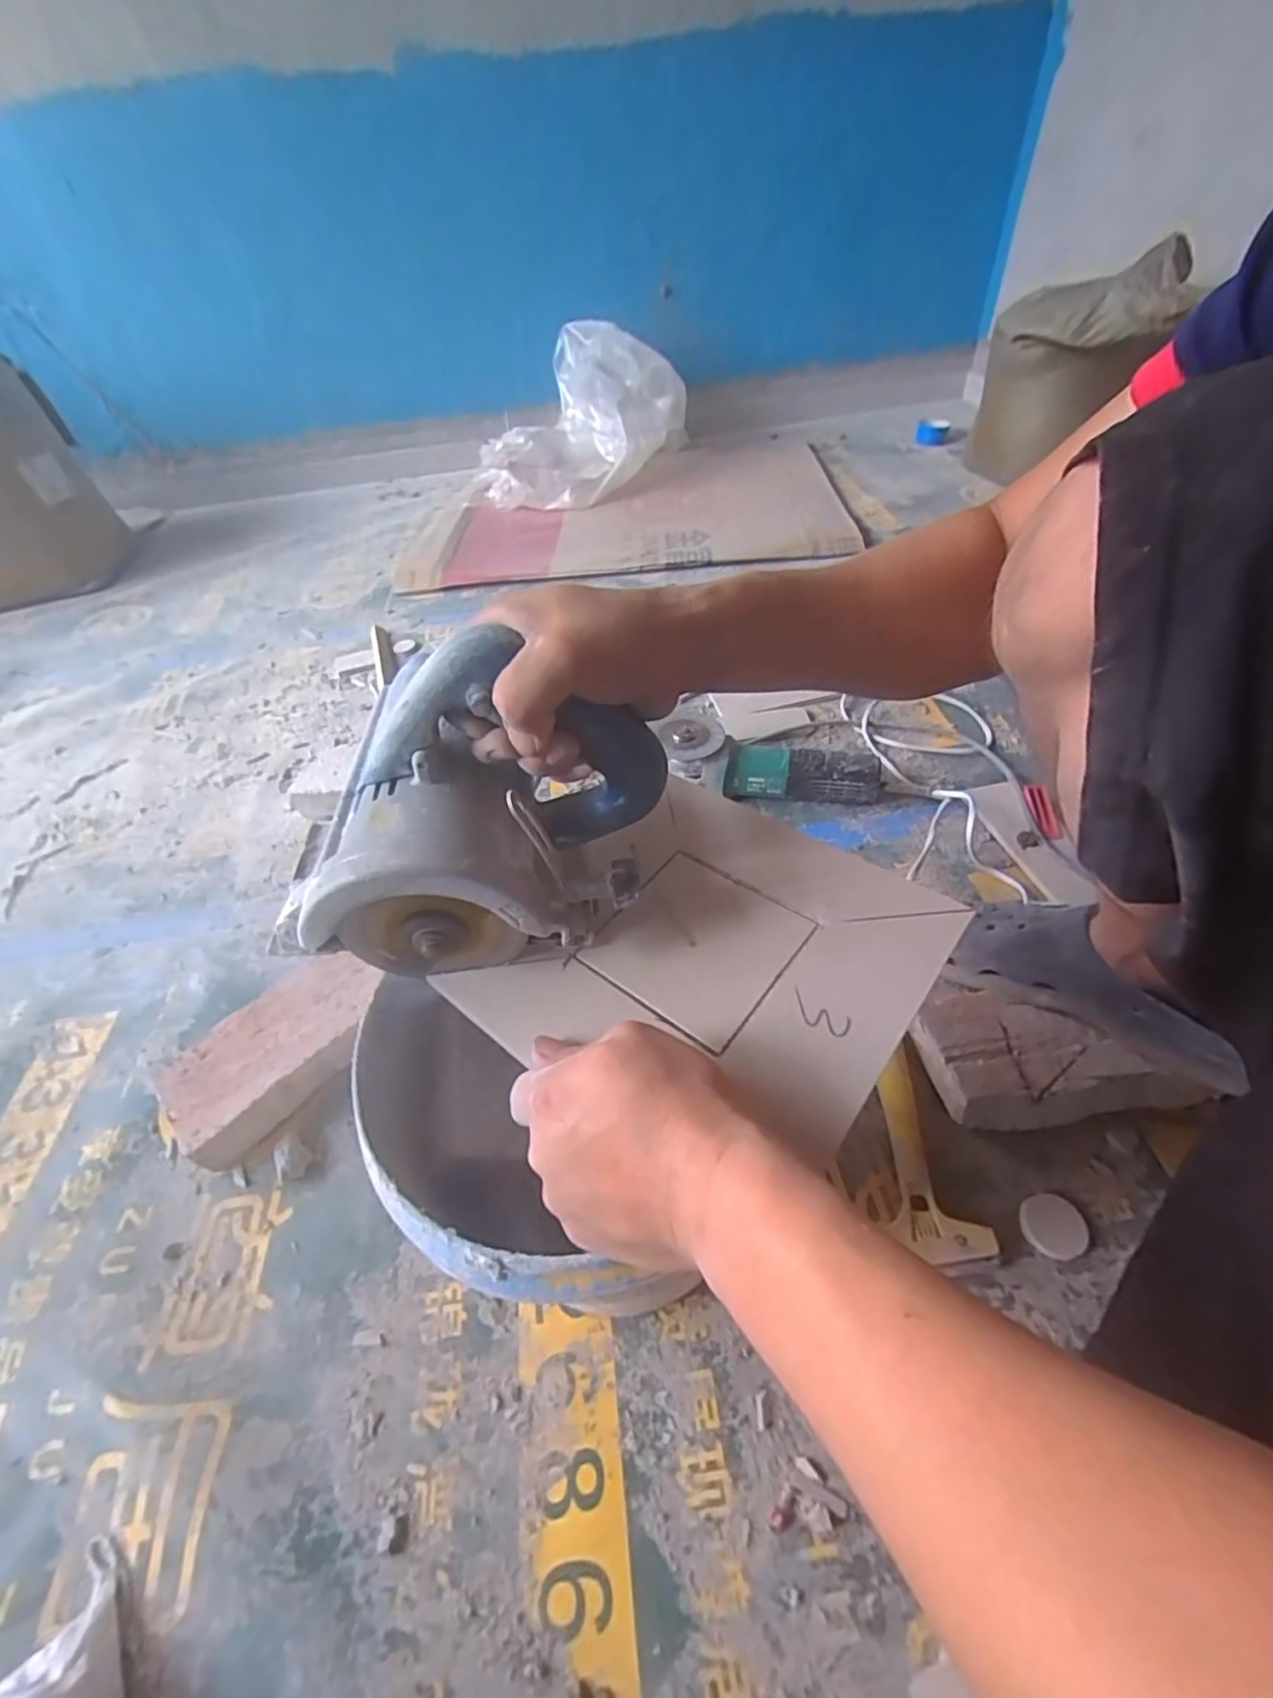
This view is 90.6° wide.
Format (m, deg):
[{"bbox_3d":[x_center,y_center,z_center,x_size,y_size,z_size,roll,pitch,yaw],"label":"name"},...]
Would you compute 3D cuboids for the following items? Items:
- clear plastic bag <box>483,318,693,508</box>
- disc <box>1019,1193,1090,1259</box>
[{"bbox_3d":[-0.132,-1.106,1.619,0.394,0.269,0.550,14,50,18],"label":"clear plastic bag"},{"bbox_3d":[0.303,0.273,0.457,0.044,0.006,0.040,-3,47,3],"label":"disc"}]

